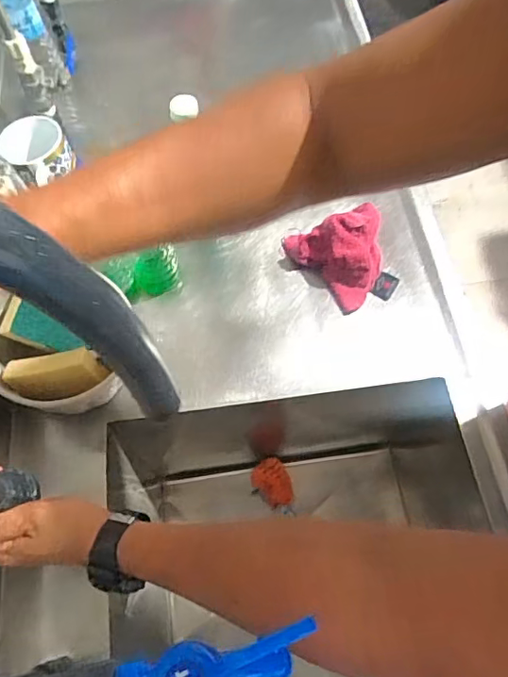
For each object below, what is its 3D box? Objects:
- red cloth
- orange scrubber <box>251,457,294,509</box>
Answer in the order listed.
[{"bbox_3d":[0.120,-0.104,0.711,0.124,0.064,0.113,-17,64,-5],"label":"red cloth"},{"bbox_3d":[0.036,0.254,0.938,0.062,0.061,0.083,-35,66,-13],"label":"orange scrubber"}]

